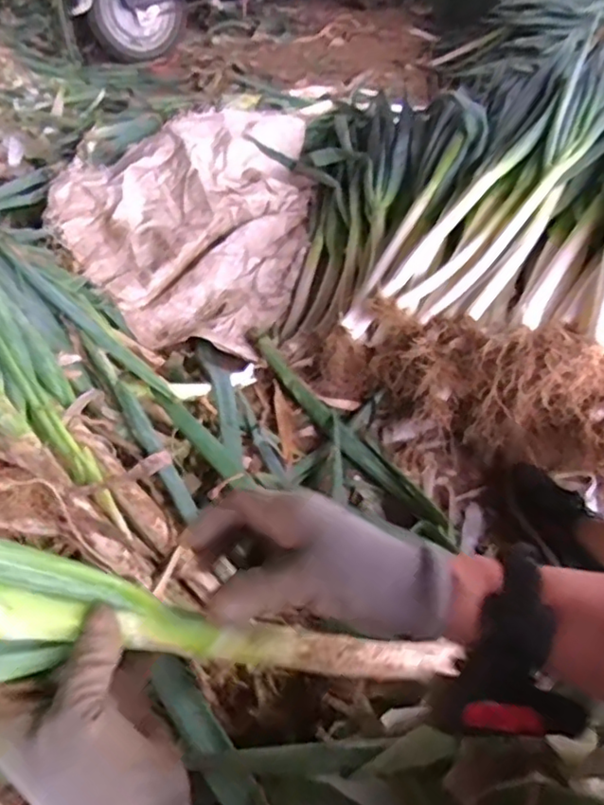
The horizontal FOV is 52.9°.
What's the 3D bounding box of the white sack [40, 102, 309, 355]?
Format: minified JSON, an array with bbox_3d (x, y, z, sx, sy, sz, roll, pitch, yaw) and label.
[{"bbox_3d":[-0.273,-0.435,1.368,0.556,0.163,0.778,5,48,8],"label":"white sack"}]

